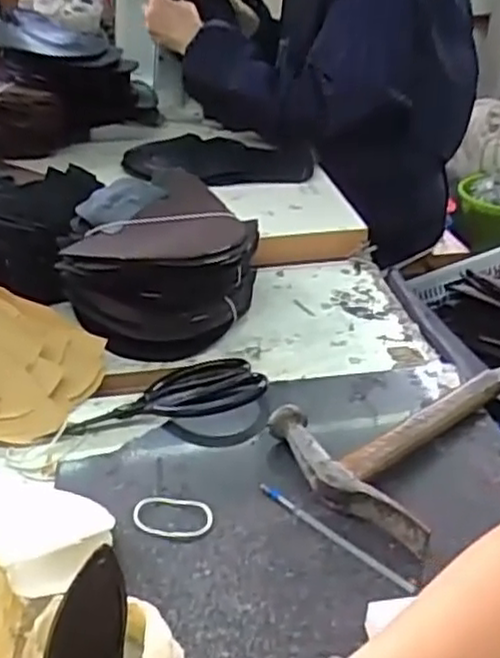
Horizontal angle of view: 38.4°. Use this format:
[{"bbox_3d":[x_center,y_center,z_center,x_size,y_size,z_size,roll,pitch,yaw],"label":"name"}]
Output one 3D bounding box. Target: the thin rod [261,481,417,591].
[{"bbox_3d":[0.055,0.137,0.484,0.130,0.004,0.008,28,42,37],"label":"thin rod"}]

